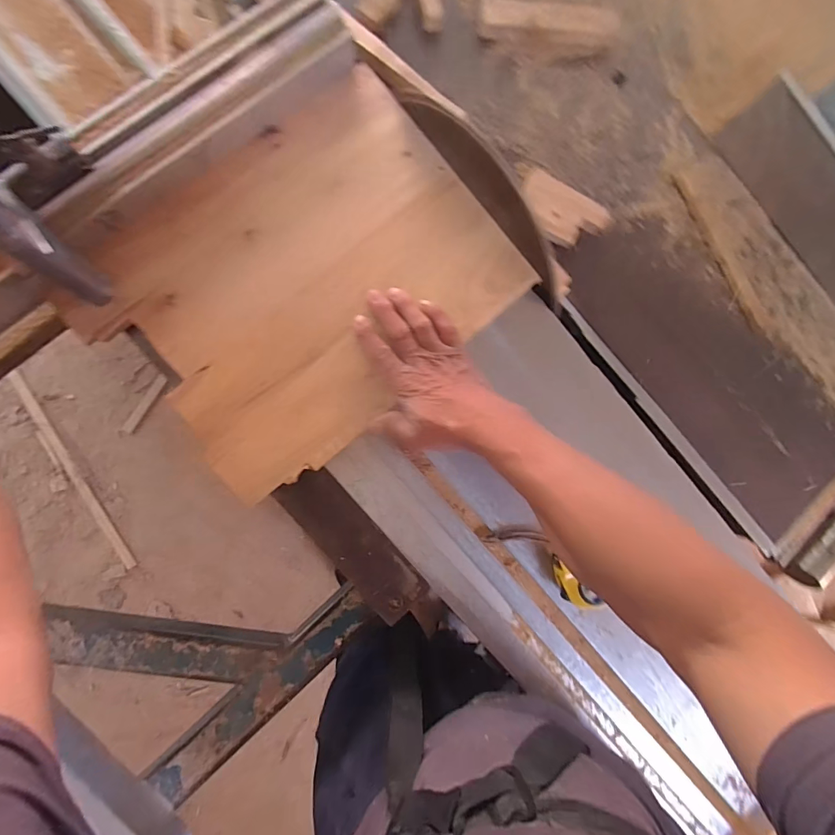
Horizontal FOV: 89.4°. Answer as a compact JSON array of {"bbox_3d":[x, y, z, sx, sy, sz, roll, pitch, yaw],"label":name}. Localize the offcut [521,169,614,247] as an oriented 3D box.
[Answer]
[{"bbox_3d":[0.164,-0.231,0.479,0.106,0.017,0.062,33,84,-7],"label":"offcut"}]

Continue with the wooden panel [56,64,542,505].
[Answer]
[{"bbox_3d":[-0.105,-0.142,0.428,0.375,0.018,0.297,-42,95,-8],"label":"wooden panel"}]

